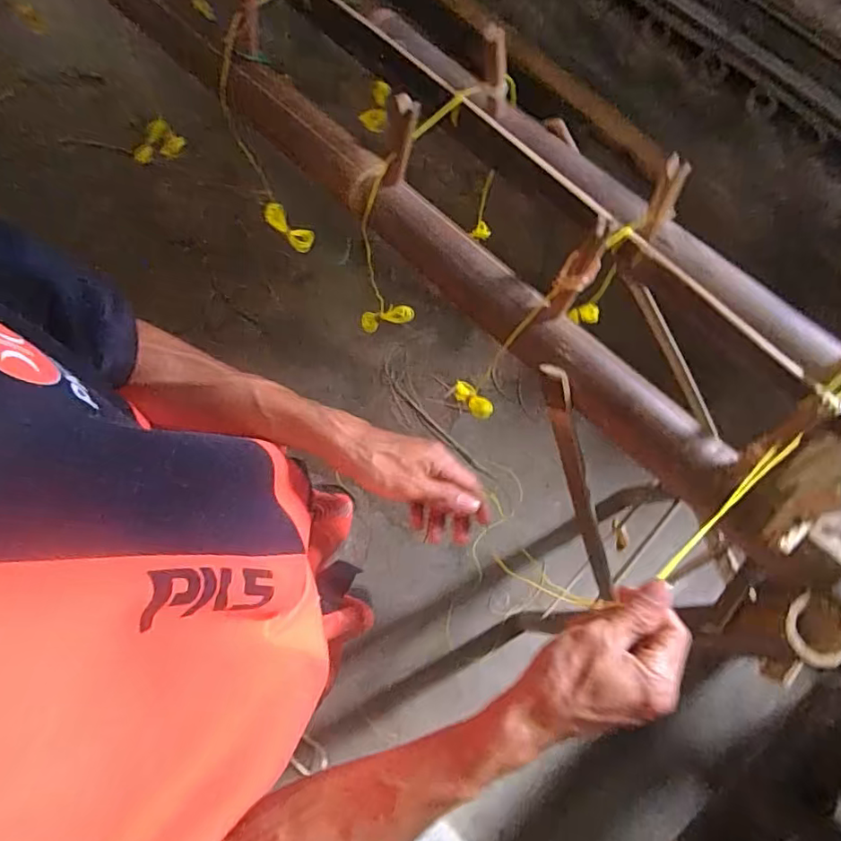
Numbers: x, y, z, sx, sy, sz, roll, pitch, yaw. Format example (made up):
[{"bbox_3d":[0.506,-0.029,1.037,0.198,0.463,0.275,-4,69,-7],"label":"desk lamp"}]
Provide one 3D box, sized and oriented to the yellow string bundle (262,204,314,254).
[{"bbox_3d":[-0.170,-0.252,0.725,0.026,0.086,0.024,3,73,30],"label":"yellow string bundle"}]

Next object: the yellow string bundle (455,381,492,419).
[{"bbox_3d":[0.056,-0.024,0.612,0.022,0.073,0.019,-23,117,-7],"label":"yellow string bundle"}]

